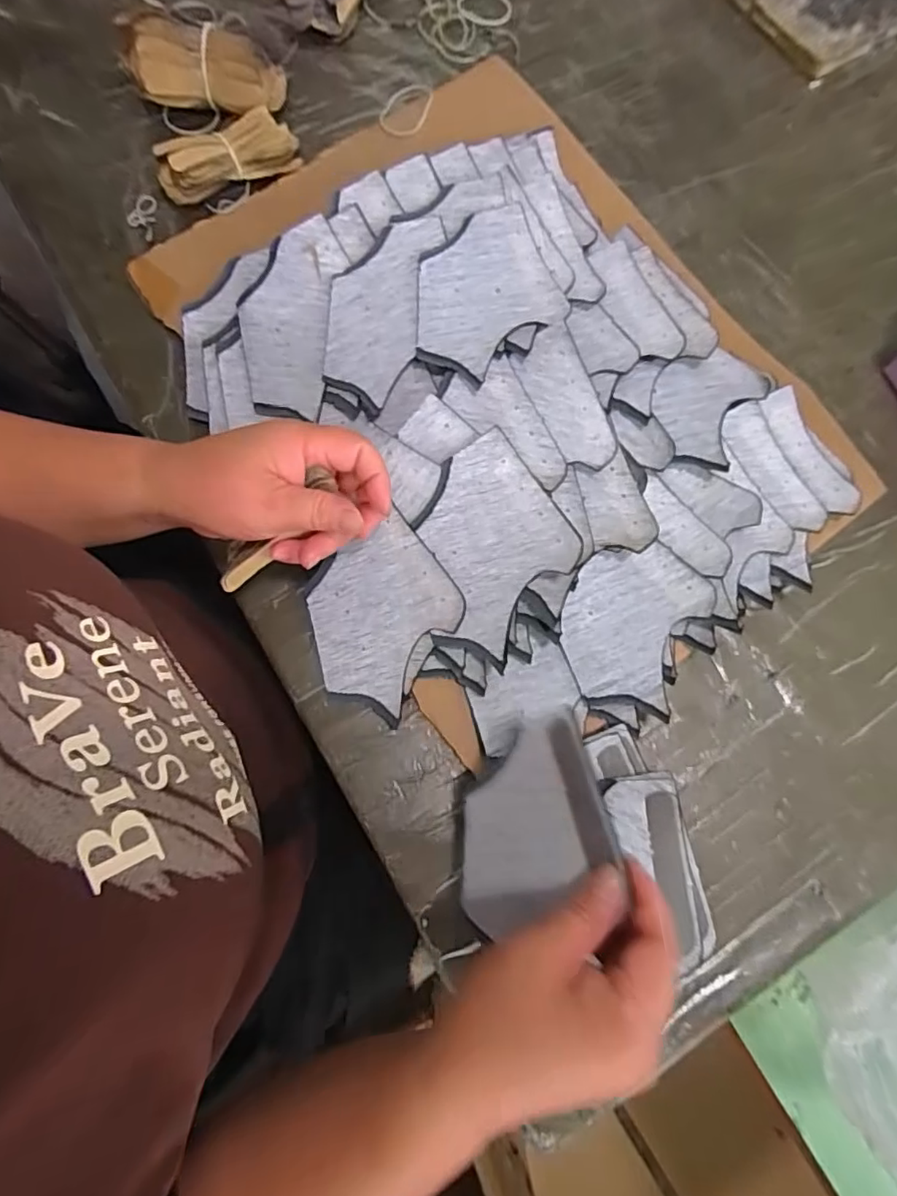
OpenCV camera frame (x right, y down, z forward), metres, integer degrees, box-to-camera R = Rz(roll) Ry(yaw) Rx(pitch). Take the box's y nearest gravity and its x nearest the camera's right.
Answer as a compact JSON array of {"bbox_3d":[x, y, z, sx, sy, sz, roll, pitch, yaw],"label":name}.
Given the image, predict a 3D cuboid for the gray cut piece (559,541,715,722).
[{"bbox_3d":[0.119,0.015,0.378,0.082,0.004,0.103,23,82,9],"label":"gray cut piece"}]

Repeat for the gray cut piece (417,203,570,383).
[{"bbox_3d":[0.028,-0.216,0.405,0.119,0.007,0.098,-39,83,-8],"label":"gray cut piece"}]

